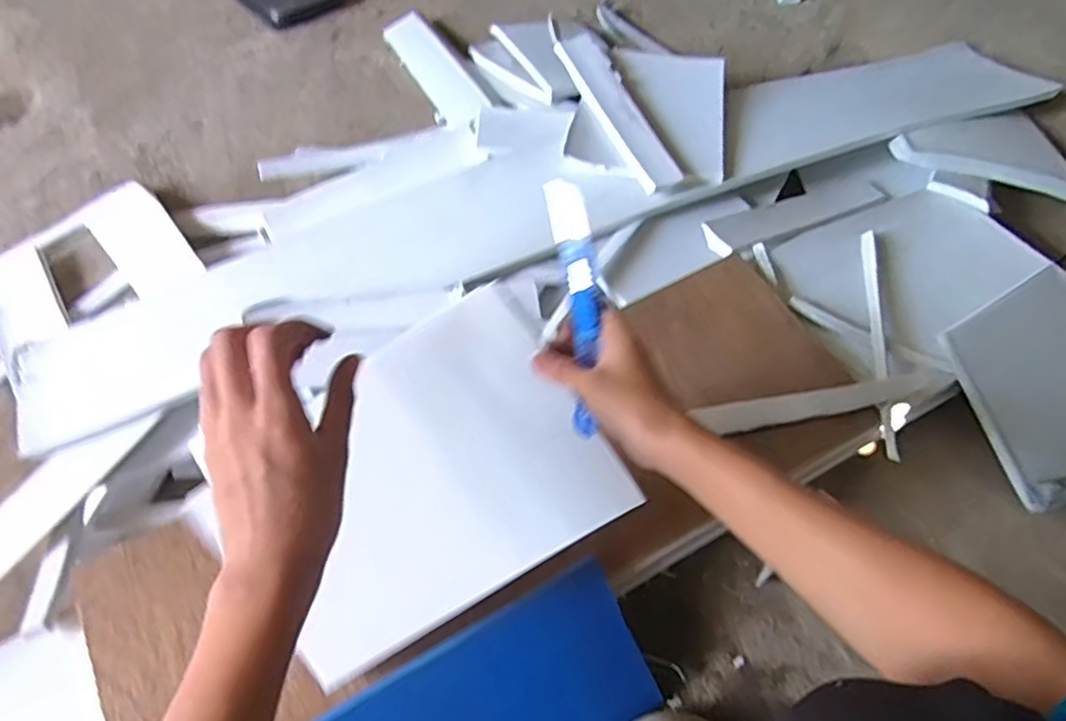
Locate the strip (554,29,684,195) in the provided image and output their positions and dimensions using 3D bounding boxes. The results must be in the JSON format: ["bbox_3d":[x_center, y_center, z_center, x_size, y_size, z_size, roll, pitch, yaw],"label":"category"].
[{"bbox_3d":[0.104,-0.312,0.829,0.052,0.019,0.276,-18,61,-10],"label":"strip"}]

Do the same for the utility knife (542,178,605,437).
[{"bbox_3d":[0.032,-0.038,0.453,0.028,0.020,0.175,-6,86,-2],"label":"utility knife"}]

